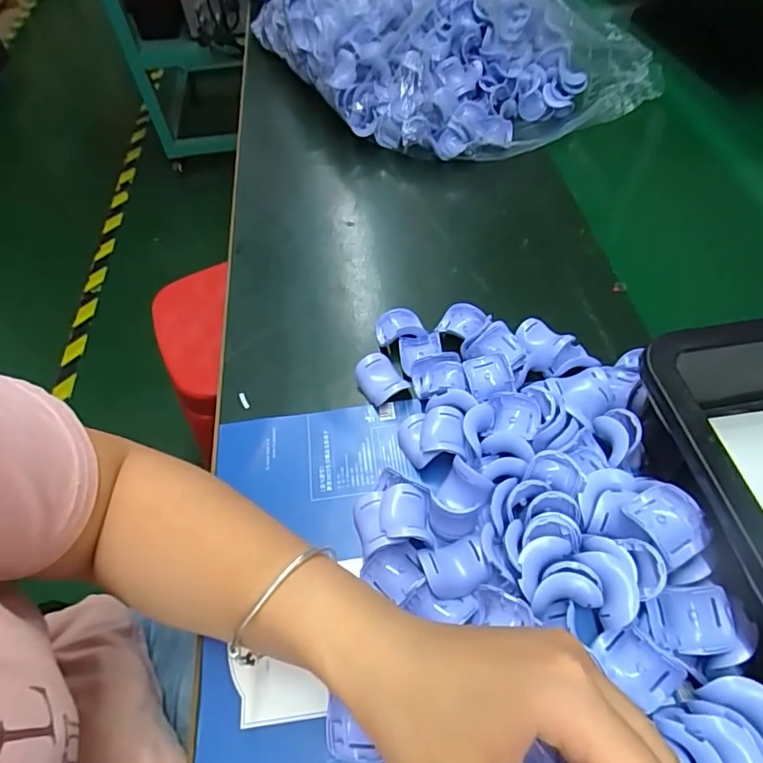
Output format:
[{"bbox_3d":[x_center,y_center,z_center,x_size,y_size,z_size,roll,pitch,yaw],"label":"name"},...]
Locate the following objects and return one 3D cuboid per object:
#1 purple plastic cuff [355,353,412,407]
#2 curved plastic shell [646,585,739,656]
[{"bbox_3d":[-0.001,0.000,0.377,0.028,0.020,0.037,-28,57,-15],"label":"purple plastic cuff"},{"bbox_3d":[0.156,0.120,0.261,0.037,0.014,0.029,-15,71,28],"label":"curved plastic shell"}]

